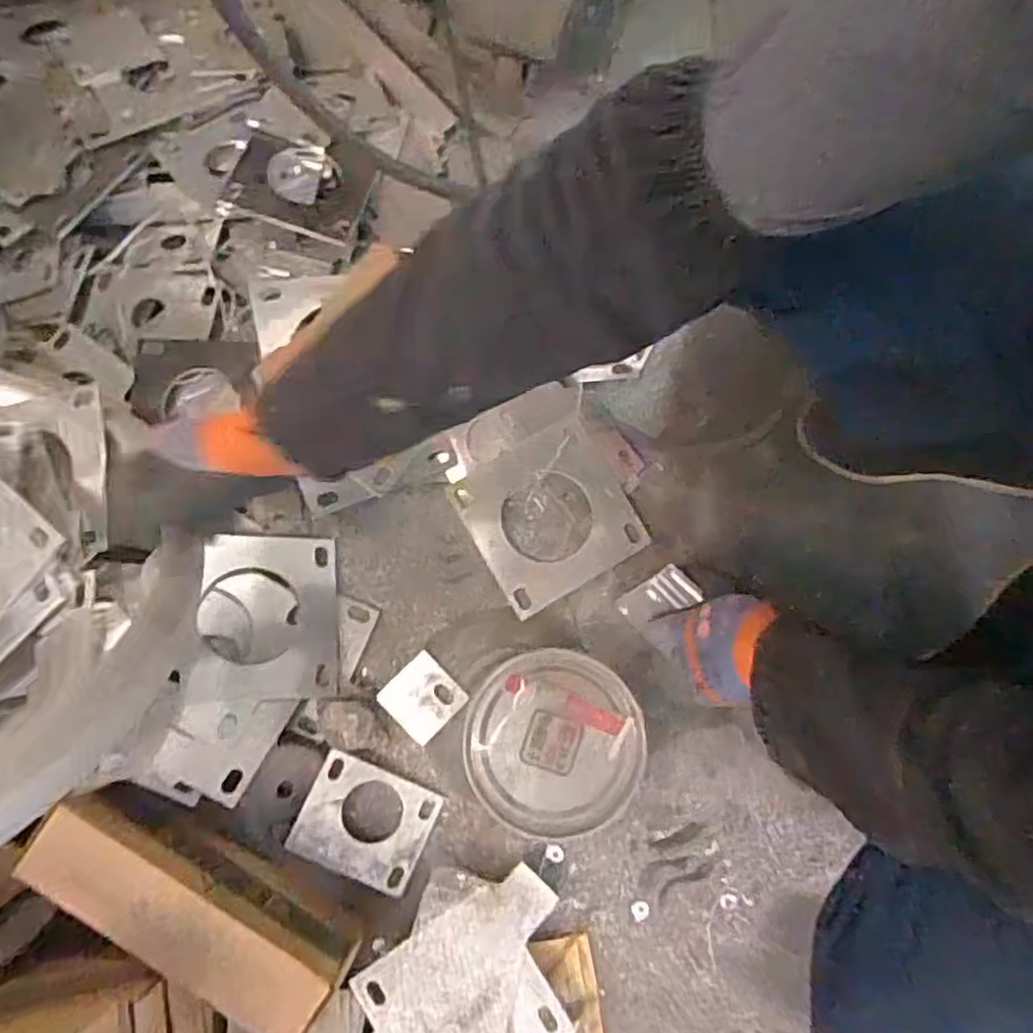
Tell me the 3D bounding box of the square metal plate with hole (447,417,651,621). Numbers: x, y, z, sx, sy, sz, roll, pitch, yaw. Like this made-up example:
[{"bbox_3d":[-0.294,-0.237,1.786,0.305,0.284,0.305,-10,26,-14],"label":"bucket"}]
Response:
[{"bbox_3d":[0.034,-0.002,0.781,0.161,0.009,0.161,-30,87,-4],"label":"square metal plate with hole"}]

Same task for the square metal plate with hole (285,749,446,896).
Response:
[{"bbox_3d":[-0.146,0.296,0.715,0.122,0.013,0.098,25,78,-2],"label":"square metal plate with hole"}]

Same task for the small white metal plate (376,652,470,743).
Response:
[{"bbox_3d":[-0.095,0.184,0.750,0.068,0.007,0.068,44,81,8],"label":"small white metal plate"}]

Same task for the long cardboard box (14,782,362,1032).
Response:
[{"bbox_3d":[-0.263,0.325,0.619,0.261,0.109,0.075,30,80,5],"label":"long cardboard box"}]

